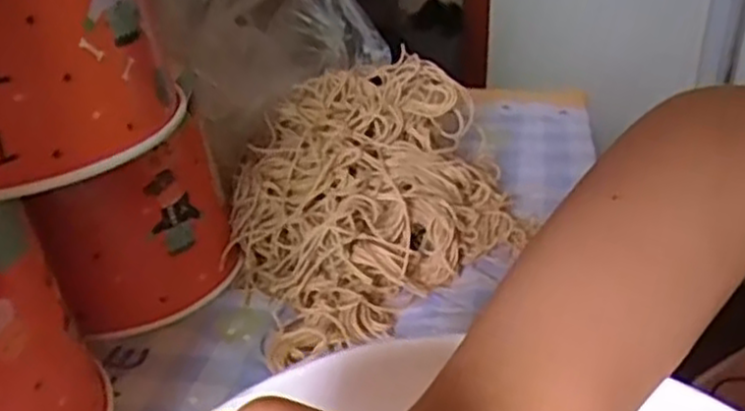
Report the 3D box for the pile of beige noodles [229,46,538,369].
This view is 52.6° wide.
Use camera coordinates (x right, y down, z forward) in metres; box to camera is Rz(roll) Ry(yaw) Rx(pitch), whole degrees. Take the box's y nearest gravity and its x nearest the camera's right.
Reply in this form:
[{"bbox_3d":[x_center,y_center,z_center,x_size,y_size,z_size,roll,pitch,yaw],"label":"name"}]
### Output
[{"bbox_3d":[-0.009,-0.012,0.492,0.221,0.105,0.163,-25,37,-36],"label":"pile of beige noodles"}]

